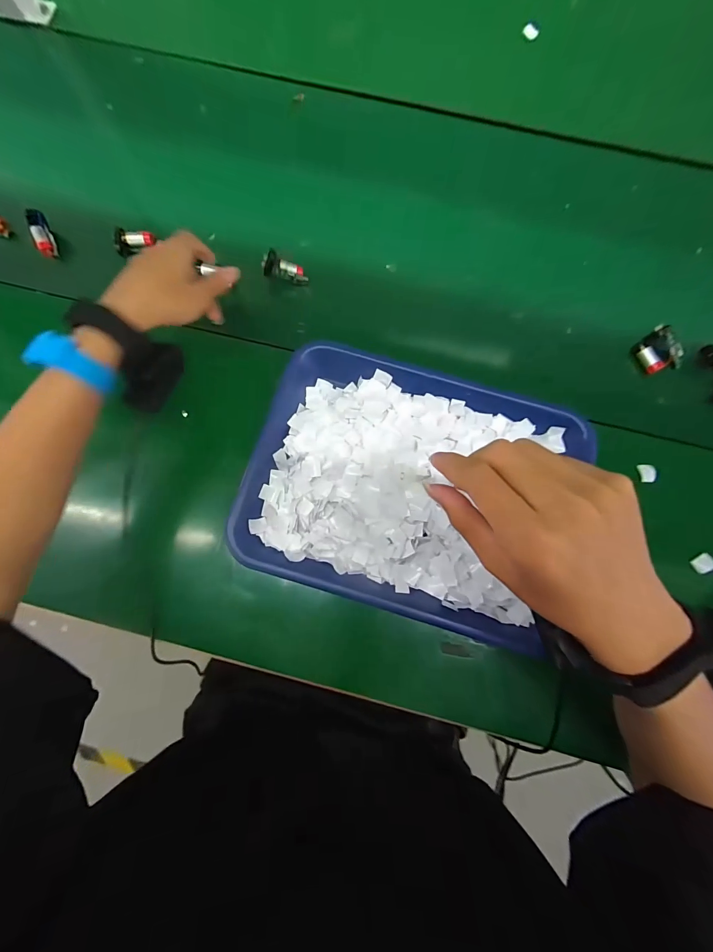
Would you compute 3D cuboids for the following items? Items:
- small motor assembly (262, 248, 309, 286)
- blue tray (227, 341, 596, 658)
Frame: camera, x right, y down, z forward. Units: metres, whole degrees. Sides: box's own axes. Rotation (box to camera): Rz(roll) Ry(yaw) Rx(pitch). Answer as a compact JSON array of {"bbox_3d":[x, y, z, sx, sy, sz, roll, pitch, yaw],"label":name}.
[{"bbox_3d":[-0.085,-0.248,0.428,0.055,0.025,0.018,16,80,-21],"label":"small motor assembly"},{"bbox_3d":[0.060,0.008,0.367,0.334,0.035,0.254,17,81,4],"label":"blue tray"}]

